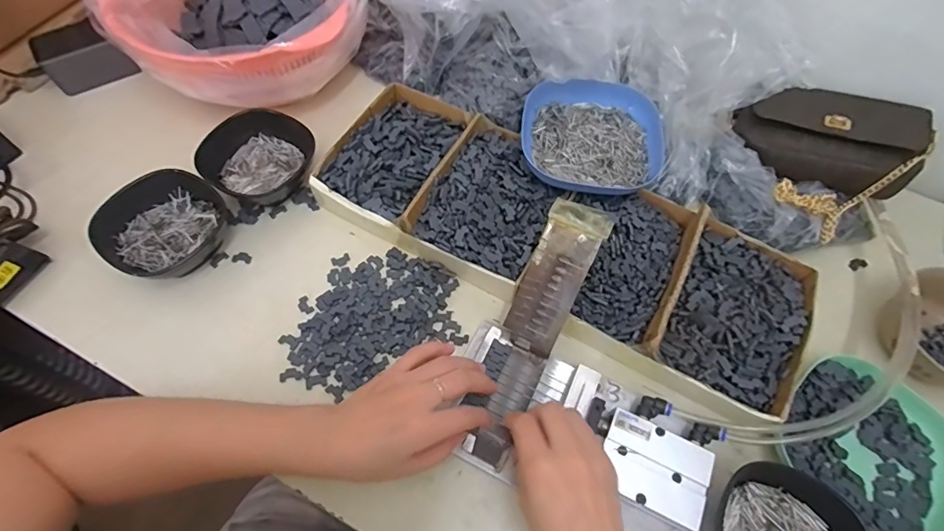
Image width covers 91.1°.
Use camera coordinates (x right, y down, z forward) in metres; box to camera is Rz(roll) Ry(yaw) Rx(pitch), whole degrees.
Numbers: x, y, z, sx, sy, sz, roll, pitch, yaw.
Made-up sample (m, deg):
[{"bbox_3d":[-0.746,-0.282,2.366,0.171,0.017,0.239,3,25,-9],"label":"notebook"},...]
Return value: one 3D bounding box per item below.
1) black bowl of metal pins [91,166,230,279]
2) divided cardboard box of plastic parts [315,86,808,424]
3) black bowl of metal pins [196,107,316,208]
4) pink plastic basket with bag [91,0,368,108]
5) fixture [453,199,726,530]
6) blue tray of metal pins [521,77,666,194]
[{"bbox_3d":[-0.295,-0.033,0.457,0.112,0.047,0.108,1,62,-2],"label":"black bowl of metal pins"},{"bbox_3d":[0.083,-0.036,0.466,0.486,0.058,0.186,30,65,12],"label":"divided cardboard box of plastic parts"},{"bbox_3d":[-0.220,-0.109,0.498,0.110,0.048,0.110,1,62,-2],"label":"black bowl of metal pins"},{"bbox_3d":[-0.263,-0.283,0.520,0.243,0.133,0.244,-37,70,-20],"label":"pink plastic basket with bag"},{"bbox_3d":[0.112,0.087,0.385,0.207,0.079,0.219,25,64,10],"label":"fixture"},{"bbox_3d":[0.127,-0.136,0.490,0.145,0.028,0.135,8,62,1],"label":"blue tray of metal pins"}]

